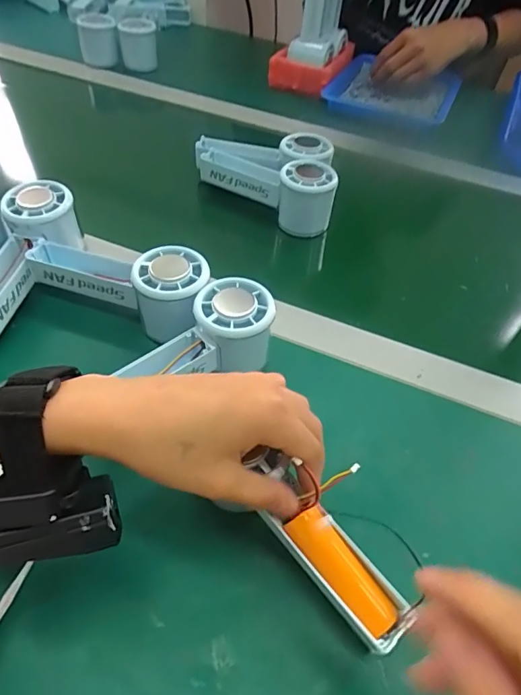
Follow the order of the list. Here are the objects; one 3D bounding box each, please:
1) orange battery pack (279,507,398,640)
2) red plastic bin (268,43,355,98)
[{"bbox_3d":[0.043,0.116,0.248,0.018,0.014,0.068,-34,74,-27],"label":"orange battery pack"},{"bbox_3d":[0.081,-0.449,0.744,0.102,0.041,0.144,21,51,12],"label":"red plastic bin"}]

